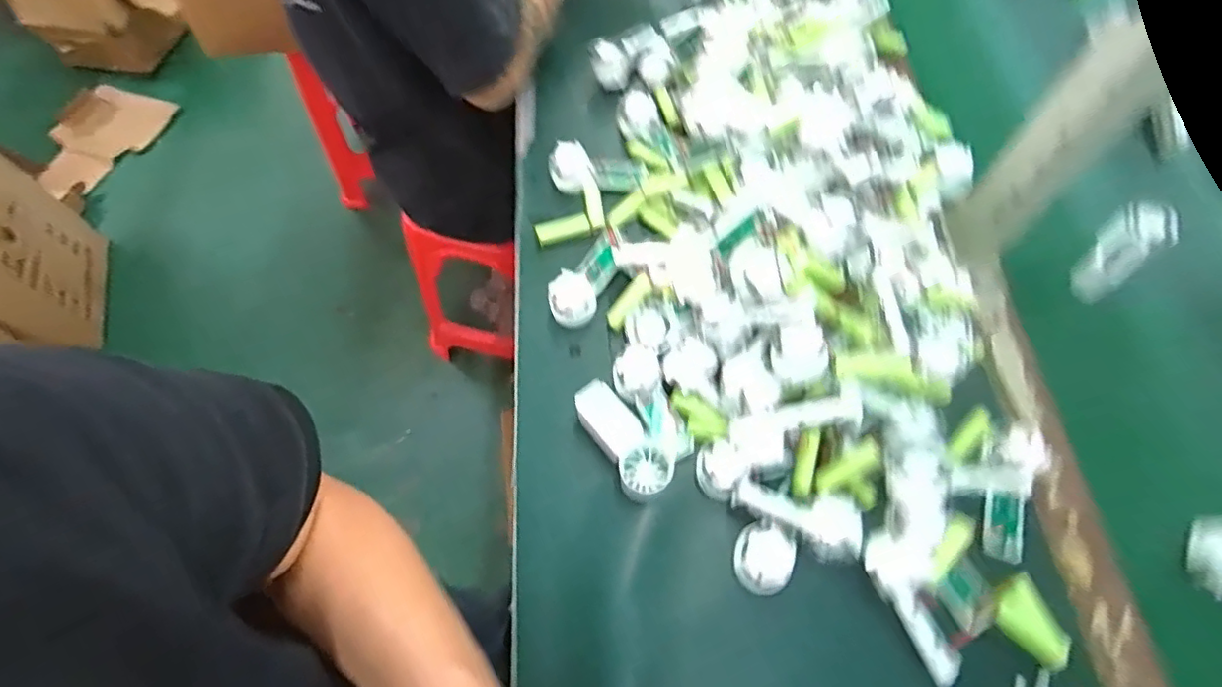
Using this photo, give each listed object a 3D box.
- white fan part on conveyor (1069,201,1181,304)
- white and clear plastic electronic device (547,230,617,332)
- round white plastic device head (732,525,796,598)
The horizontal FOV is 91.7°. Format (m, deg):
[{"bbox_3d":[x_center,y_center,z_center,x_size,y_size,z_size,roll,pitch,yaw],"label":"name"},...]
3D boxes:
[{"bbox_3d":[0.455,-0.083,0.526,0.102,0.027,0.048,-43,71,-3],"label":"white fan part on conveyor"},{"bbox_3d":[-0.019,-0.059,0.524,0.038,0.028,0.094,23,54,11],"label":"white and clear plastic electronic device"},{"bbox_3d":[0.106,0.149,0.408,0.036,0.028,0.043,7,66,4],"label":"round white plastic device head"}]

